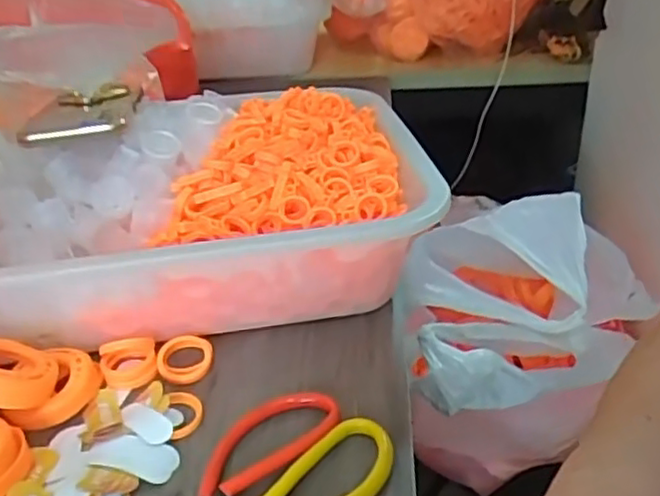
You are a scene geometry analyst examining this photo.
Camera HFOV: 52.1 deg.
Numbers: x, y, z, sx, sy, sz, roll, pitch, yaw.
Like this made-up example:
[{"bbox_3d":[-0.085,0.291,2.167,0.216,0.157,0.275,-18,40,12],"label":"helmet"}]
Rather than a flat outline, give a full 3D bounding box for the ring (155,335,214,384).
[{"bbox_3d":[-0.095,0.071,0.444,0.036,0.011,0.035,-3,30,2],"label":"ring"}]

